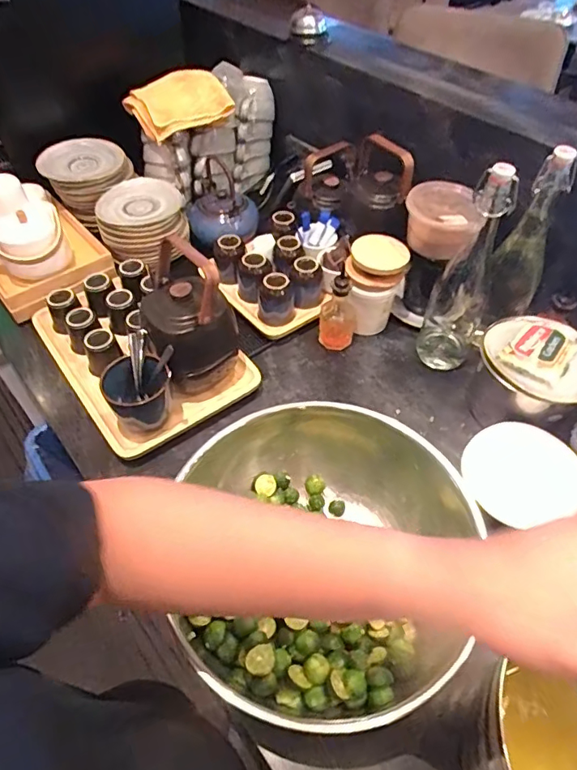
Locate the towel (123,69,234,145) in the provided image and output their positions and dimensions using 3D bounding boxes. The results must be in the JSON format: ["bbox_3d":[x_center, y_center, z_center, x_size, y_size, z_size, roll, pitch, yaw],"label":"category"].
[{"bbox_3d":[-0.210,-0.533,0.937,0.167,0.060,0.145,-28,56,-22],"label":"towel"}]

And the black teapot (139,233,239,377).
[{"bbox_3d":[-0.135,-0.095,0.679,0.119,0.183,0.111,-12,51,-10],"label":"black teapot"}]

